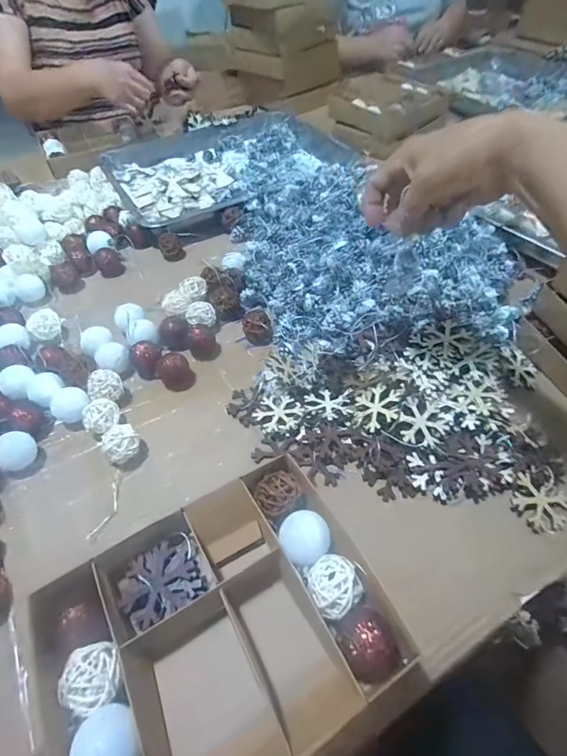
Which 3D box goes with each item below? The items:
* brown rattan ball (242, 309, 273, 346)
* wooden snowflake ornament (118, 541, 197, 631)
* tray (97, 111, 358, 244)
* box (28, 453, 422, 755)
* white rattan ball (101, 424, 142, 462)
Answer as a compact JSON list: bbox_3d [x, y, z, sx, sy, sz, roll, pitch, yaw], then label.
[{"bbox_3d":[-0.033,-0.065,0.526,0.036,0.035,0.037,0,51,0],"label":"brown rattan ball"},{"bbox_3d":[-0.091,0.148,0.297,0.052,0.004,0.046,-29,57,-21],"label":"wooden snowflake ornament"},{"bbox_3d":[-0.114,-0.418,0.799,0.425,0.050,0.368,-25,55,-19],"label":"tray"},{"bbox_3d":[-0.043,0.178,0.289,0.209,0.063,0.178,-27,56,-20],"label":"box"},{"bbox_3d":[-0.165,0.069,0.419,0.033,0.033,0.032,0,51,0],"label":"white rattan ball"}]

